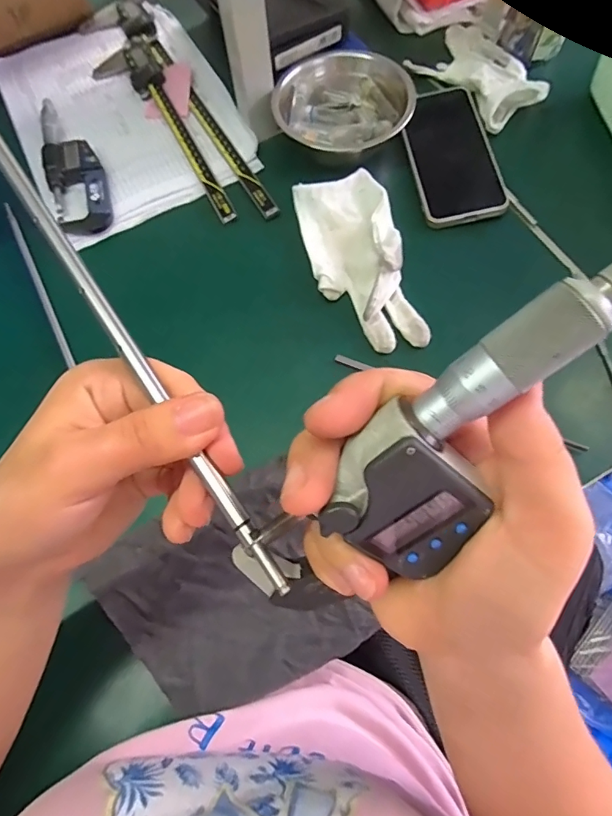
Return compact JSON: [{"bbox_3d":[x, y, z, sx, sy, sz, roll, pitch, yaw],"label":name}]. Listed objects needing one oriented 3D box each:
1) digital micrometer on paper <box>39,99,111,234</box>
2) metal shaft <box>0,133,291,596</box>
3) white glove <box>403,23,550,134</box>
[{"bbox_3d":[-0.243,-0.252,0.474,0.052,0.019,0.178,-21,70,-6],"label":"digital micrometer on paper"},{"bbox_3d":[-0.085,-0.046,0.182,0.008,0.009,0.272,-34,79,-10],"label":"metal shaft"},{"bbox_3d":[0.186,-0.364,0.487,0.103,0.030,0.156,-37,72,-11],"label":"white glove"}]

